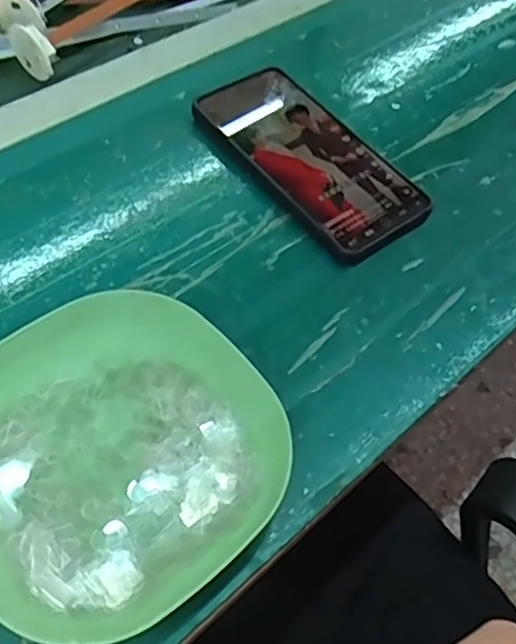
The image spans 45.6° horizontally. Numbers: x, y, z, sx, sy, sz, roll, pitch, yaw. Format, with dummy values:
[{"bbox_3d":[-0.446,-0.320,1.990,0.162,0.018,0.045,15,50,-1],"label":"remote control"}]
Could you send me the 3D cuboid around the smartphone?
[{"bbox_3d":[0.033,-0.108,0.399,0.078,0.016,0.161,-32,64,-24],"label":"smartphone"}]

